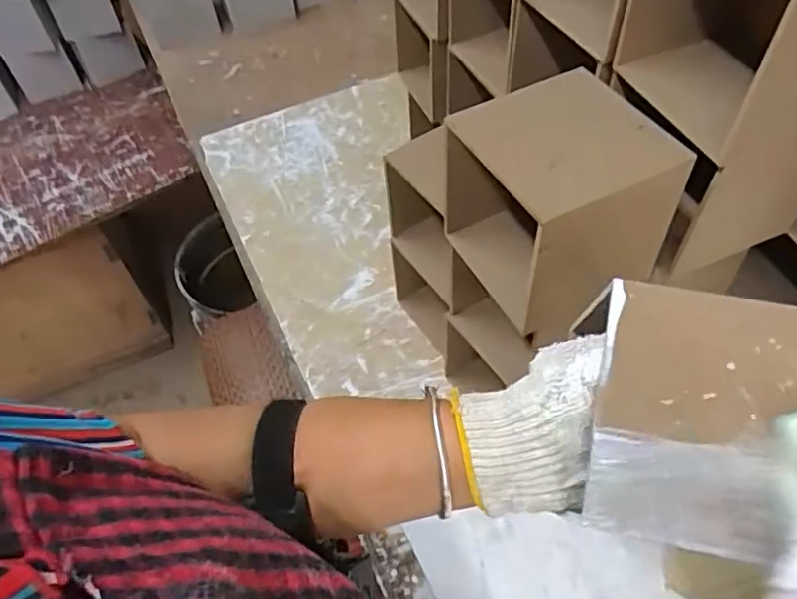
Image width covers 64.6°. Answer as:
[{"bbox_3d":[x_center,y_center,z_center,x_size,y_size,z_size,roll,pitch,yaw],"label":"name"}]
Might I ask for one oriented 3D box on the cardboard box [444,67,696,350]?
[{"bbox_3d":[0.104,-0.067,0.432,0.105,0.120,0.119,-23,56,-12],"label":"cardboard box"}]

